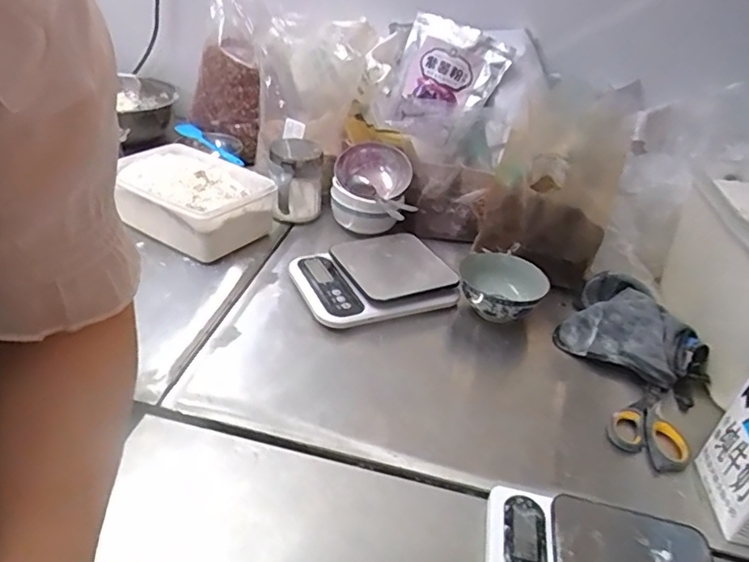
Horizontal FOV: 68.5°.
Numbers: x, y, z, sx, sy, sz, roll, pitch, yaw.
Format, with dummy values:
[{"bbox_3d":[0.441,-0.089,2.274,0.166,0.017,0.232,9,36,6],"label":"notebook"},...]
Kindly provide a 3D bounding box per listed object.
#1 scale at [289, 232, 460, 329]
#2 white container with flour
[{"bbox_3d":[-0.003,-0.003,0.730,0.194,0.035,0.146,-11,38,-25],"label":"scale"},{"bbox_3d":[-0.249,-0.115,0.791,0.188,0.094,0.153,27,37,25],"label":"white container with flour"}]

